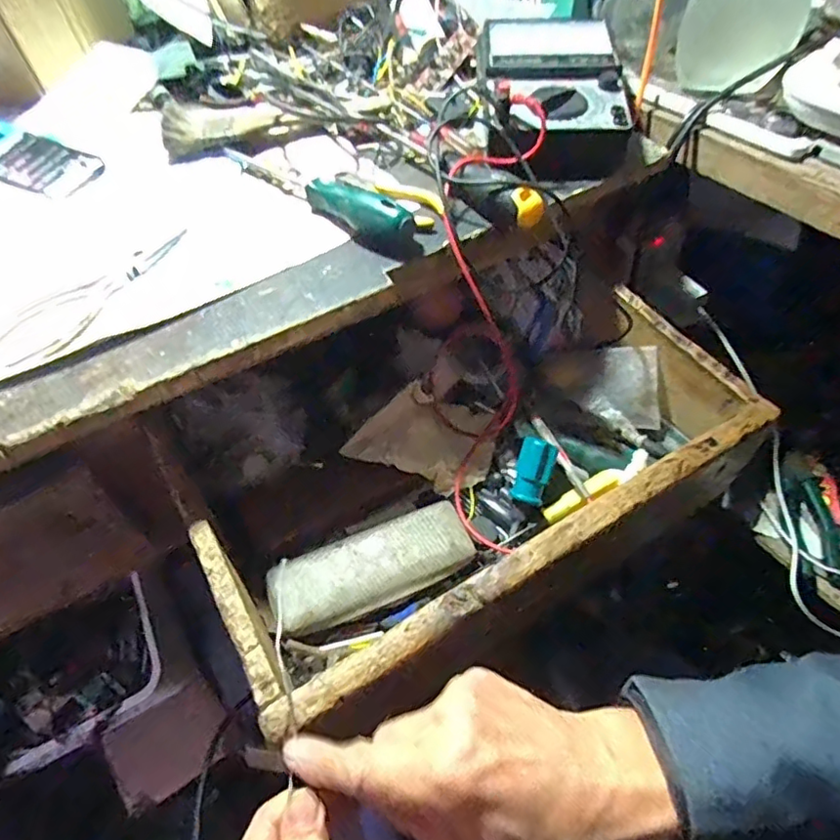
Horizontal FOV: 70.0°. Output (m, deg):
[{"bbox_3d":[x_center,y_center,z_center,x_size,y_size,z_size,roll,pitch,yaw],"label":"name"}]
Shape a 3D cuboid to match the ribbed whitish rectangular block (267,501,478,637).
[{"bbox_3d":[-0.033,0.107,0.440,0.149,0.024,0.051,-20,53,-14],"label":"ribbed whitish rectangular block"}]

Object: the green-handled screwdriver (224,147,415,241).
[{"bbox_3d":[-0.080,-0.180,0.452,0.192,0.031,0.026,36,60,27],"label":"green-handled screwdriver"}]

